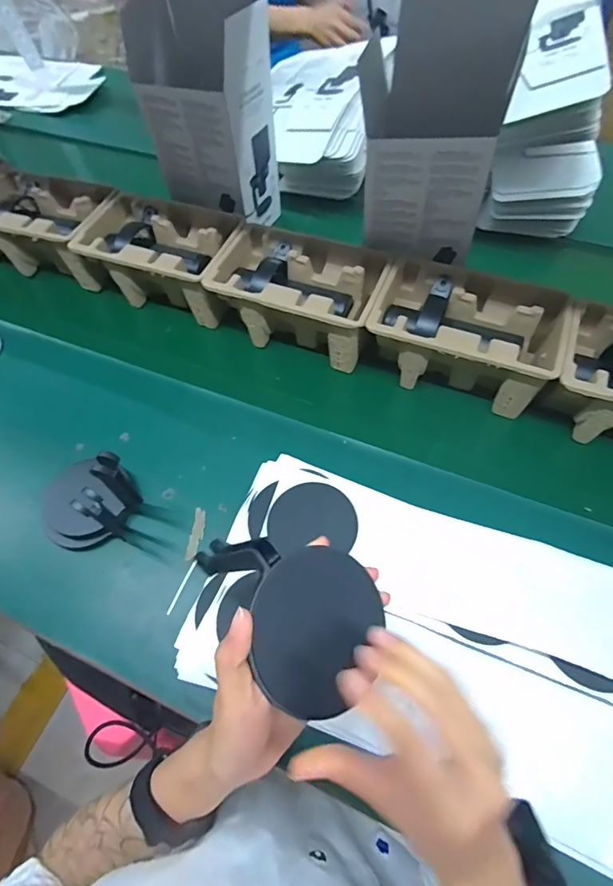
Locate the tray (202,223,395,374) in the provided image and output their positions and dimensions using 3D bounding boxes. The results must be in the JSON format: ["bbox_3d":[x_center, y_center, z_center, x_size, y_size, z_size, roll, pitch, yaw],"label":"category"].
[{"bbox_3d":[-0.008,-0.207,0.641,0.232,0.105,0.144,19,62,13],"label":"tray"}]

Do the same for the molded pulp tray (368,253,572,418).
[{"bbox_3d":[0.203,-0.139,0.587,0.228,0.099,0.146,20,62,13],"label":"molded pulp tray"}]

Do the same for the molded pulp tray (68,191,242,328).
[{"bbox_3d":[-0.217,-0.282,0.690,0.246,0.102,0.143,21,62,14],"label":"molded pulp tray"}]

